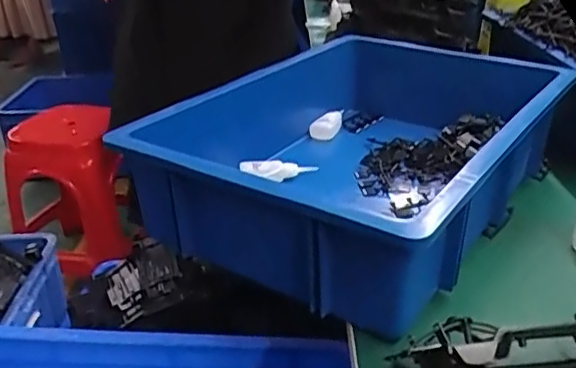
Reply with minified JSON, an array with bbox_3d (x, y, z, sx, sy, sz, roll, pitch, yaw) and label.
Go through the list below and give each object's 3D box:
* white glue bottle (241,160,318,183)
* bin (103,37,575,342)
[{"bbox_3d":[-0.011,-0.016,0.659,0.084,0.020,0.026,2,28,4],"label":"white glue bottle"},{"bbox_3d":[0.084,-0.047,0.633,0.320,0.113,0.458,18,33,31],"label":"bin"}]

